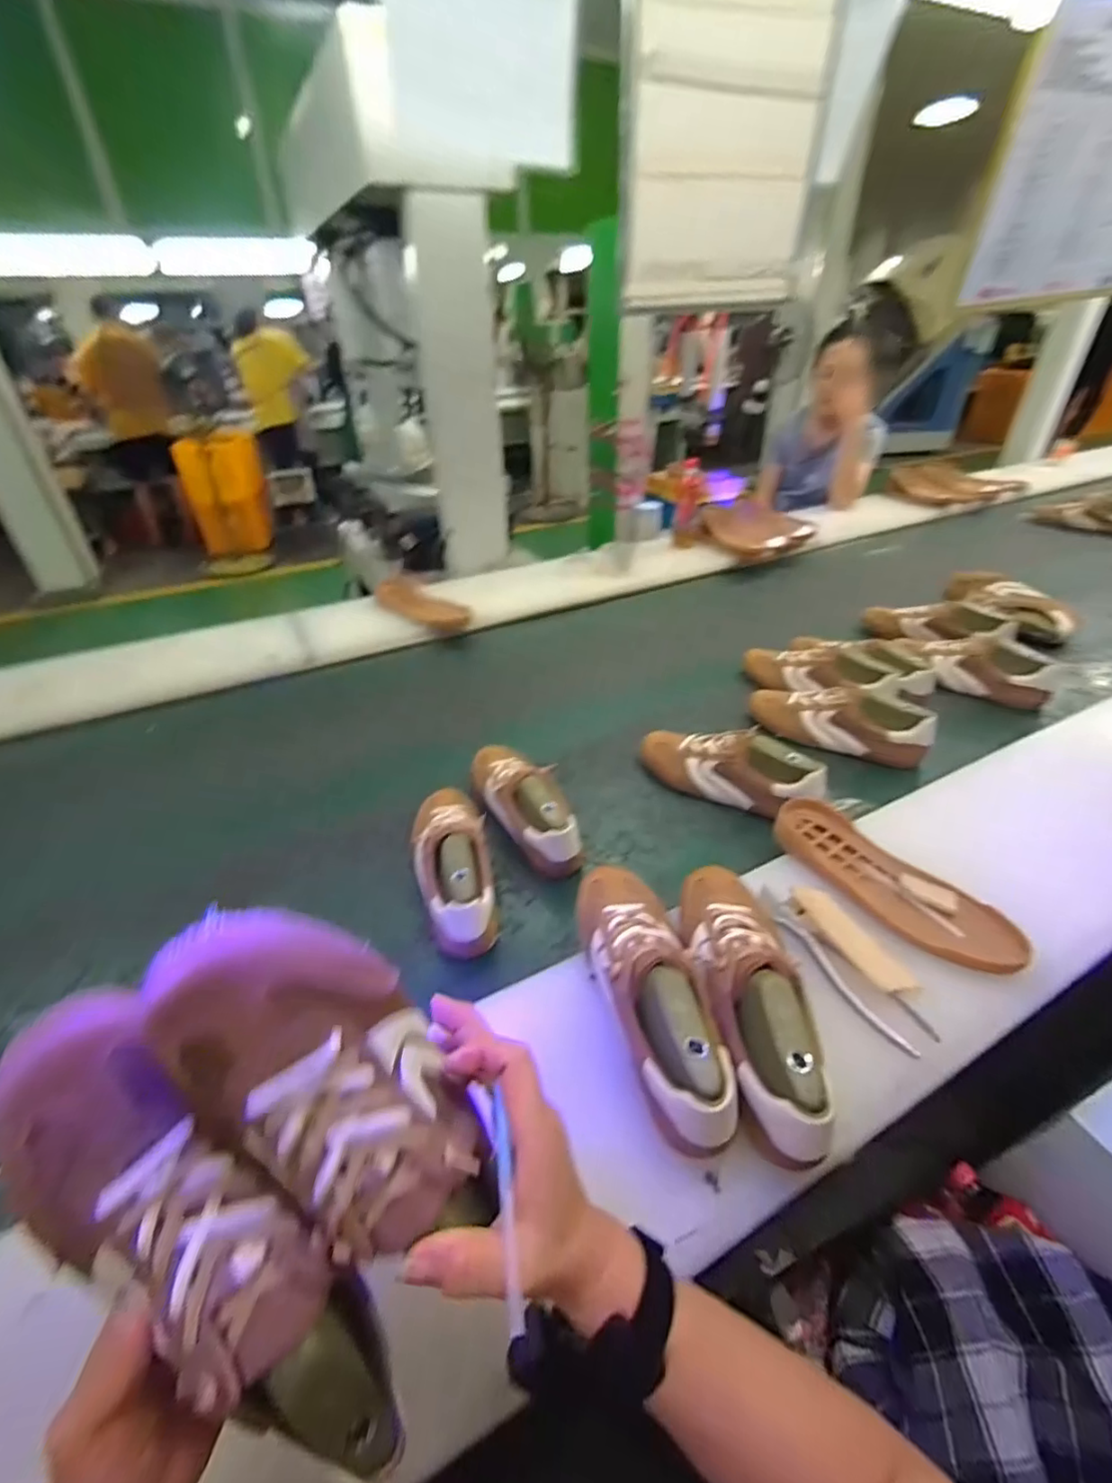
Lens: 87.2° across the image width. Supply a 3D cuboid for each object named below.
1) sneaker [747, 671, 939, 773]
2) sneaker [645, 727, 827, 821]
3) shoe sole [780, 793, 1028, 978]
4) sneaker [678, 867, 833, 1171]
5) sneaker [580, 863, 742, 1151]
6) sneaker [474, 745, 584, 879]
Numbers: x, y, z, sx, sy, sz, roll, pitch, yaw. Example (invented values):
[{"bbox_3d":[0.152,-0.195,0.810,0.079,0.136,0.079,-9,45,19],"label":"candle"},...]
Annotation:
[{"bbox_3d":[0.438,-0.044,0.912,0.262,0.107,0.079,23,42,30],"label":"sneaker"},{"bbox_3d":[0.242,0.032,0.837,0.263,0.090,0.081,19,41,27],"label":"sneaker"},{"bbox_3d":[0.358,0.146,0.629,0.090,0.023,0.256,-22,40,-25],"label":"shoe sole"},{"bbox_3d":[0.162,0.201,0.501,0.093,0.089,0.263,2,36,6],"label":"sneaker"},{"bbox_3d":[0.082,0.194,0.504,0.087,0.074,0.265,-8,36,-9],"label":"sneaker"},{"bbox_3d":[-0.044,0.068,0.798,0.083,0.085,0.255,-21,40,-25],"label":"sneaker"}]

